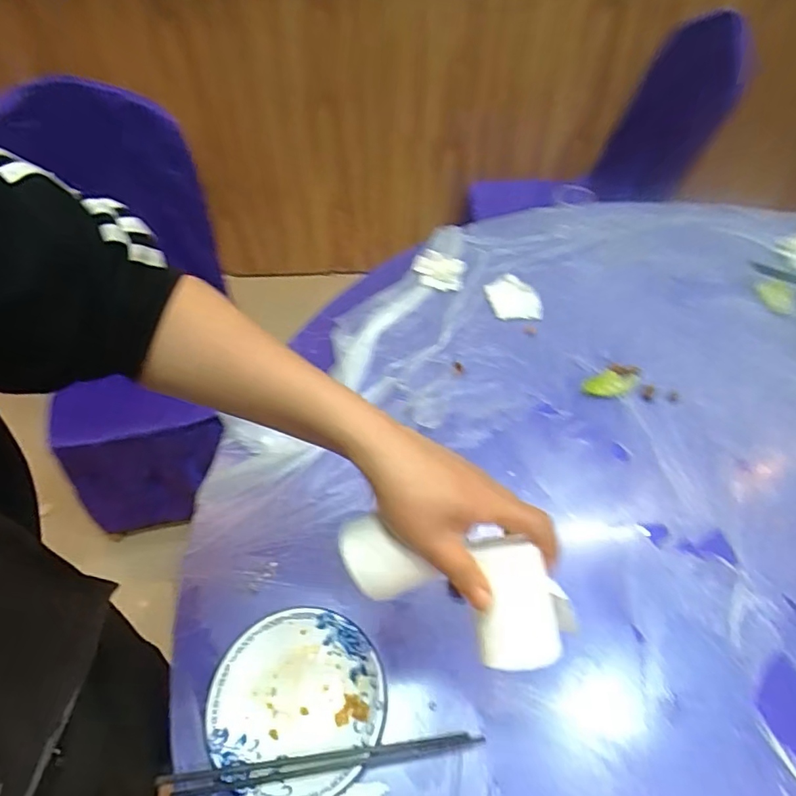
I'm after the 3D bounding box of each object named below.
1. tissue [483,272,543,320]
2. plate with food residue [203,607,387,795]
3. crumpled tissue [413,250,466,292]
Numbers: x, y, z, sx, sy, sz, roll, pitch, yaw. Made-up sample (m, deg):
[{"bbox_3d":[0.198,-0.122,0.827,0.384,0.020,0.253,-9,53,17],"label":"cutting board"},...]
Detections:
[{"bbox_3d":[0.184,-0.161,0.821,0.088,0.020,0.090,5,52,5],"label":"tissue"},{"bbox_3d":[-0.091,0.282,0.480,0.154,0.030,0.155,-2,54,2],"label":"plate with food residue"},{"bbox_3d":[0.068,-0.218,0.872,0.087,0.026,0.066,9,53,9],"label":"crumpled tissue"}]

